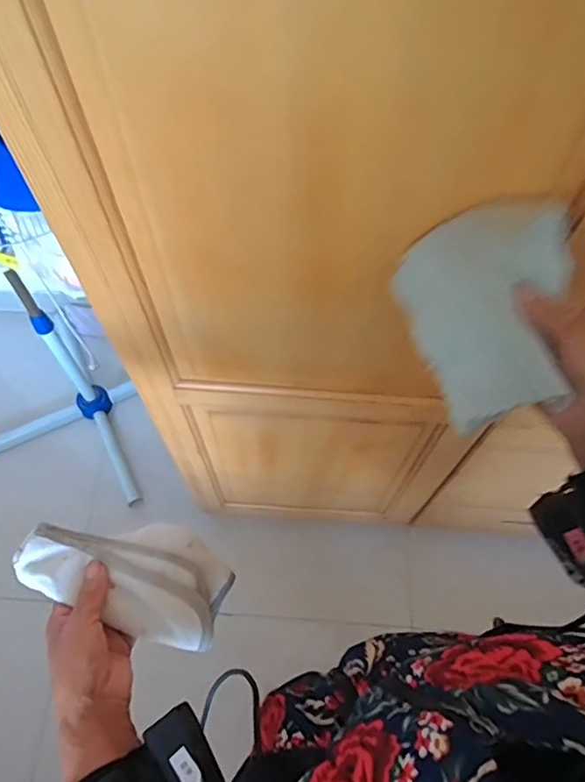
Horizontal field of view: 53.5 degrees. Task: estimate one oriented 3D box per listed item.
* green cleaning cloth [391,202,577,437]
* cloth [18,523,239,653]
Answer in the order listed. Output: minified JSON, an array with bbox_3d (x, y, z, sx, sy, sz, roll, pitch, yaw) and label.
[{"bbox_3d":[0.149,-0.048,0.432,0.115,0.101,0.131,-6,65,-4],"label":"green cleaning cloth"},{"bbox_3d":[-0.146,0.157,0.509,0.178,0.032,0.093,16,65,-2],"label":"cloth"}]

